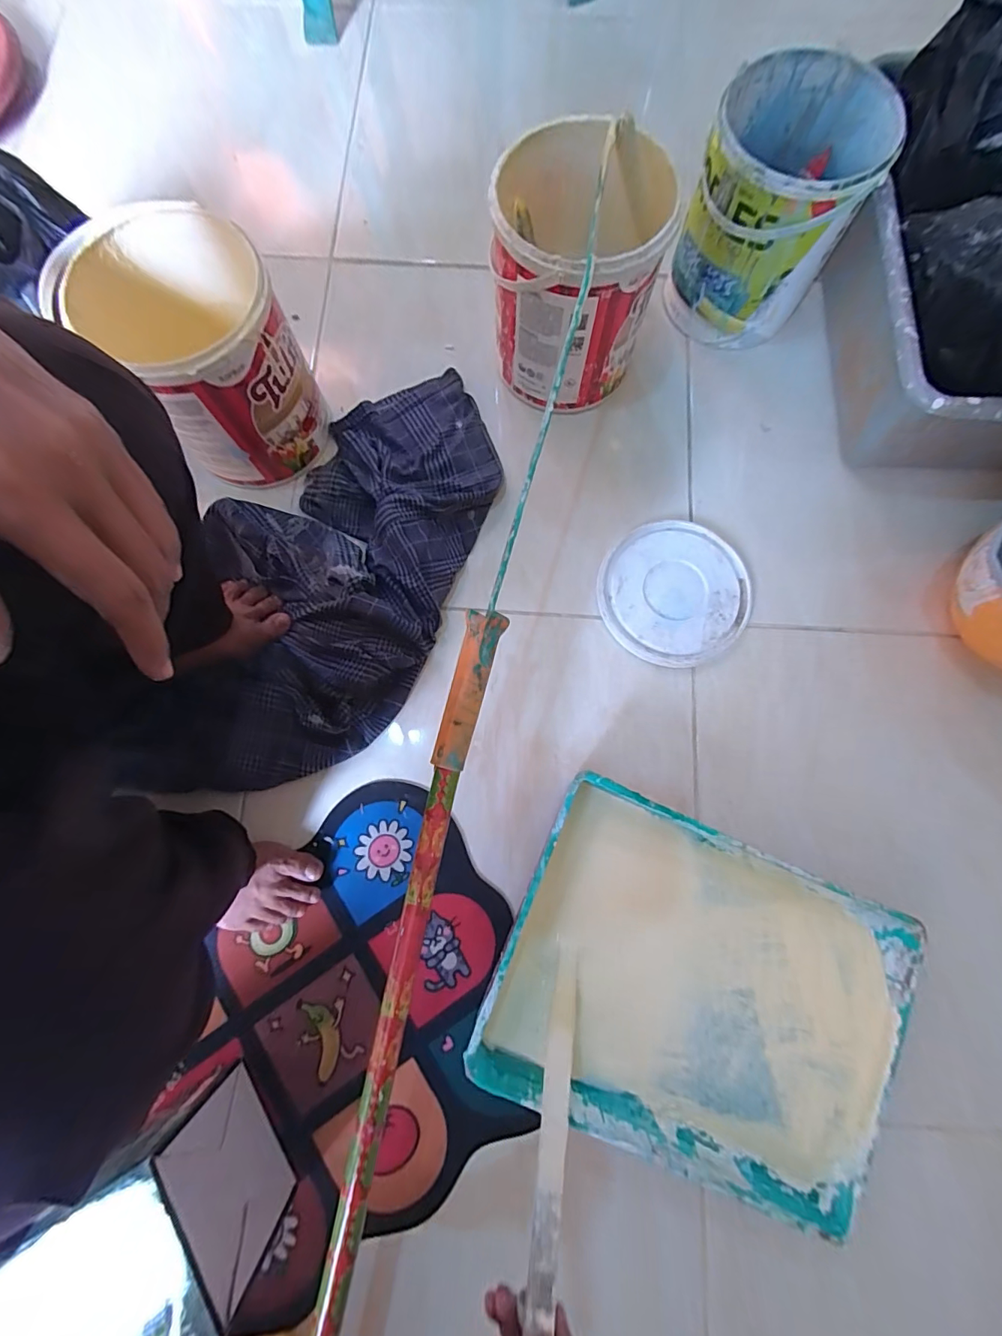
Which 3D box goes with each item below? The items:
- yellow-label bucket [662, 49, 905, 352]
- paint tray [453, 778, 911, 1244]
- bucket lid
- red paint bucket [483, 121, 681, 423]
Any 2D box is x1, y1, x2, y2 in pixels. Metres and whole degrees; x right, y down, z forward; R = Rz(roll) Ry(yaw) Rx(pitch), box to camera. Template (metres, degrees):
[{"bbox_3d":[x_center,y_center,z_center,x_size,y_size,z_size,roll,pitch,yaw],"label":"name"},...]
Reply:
[{"bbox_3d":[0.313,-0.533,0.559,0.180,0.177,0.188,0,78,0],"label":"yellow-label bucket"},{"bbox_3d":[0.181,0.295,0.441,0.353,0.082,0.266,24,79,5],"label":"paint tray"},{"bbox_3d":[0.207,-0.091,0.556,0.177,0.010,0.168,0,78,0],"label":"bucket lid"},{"bbox_3d":[0.078,-0.432,0.529,0.177,0.197,0.181,14,79,3],"label":"red paint bucket"}]

